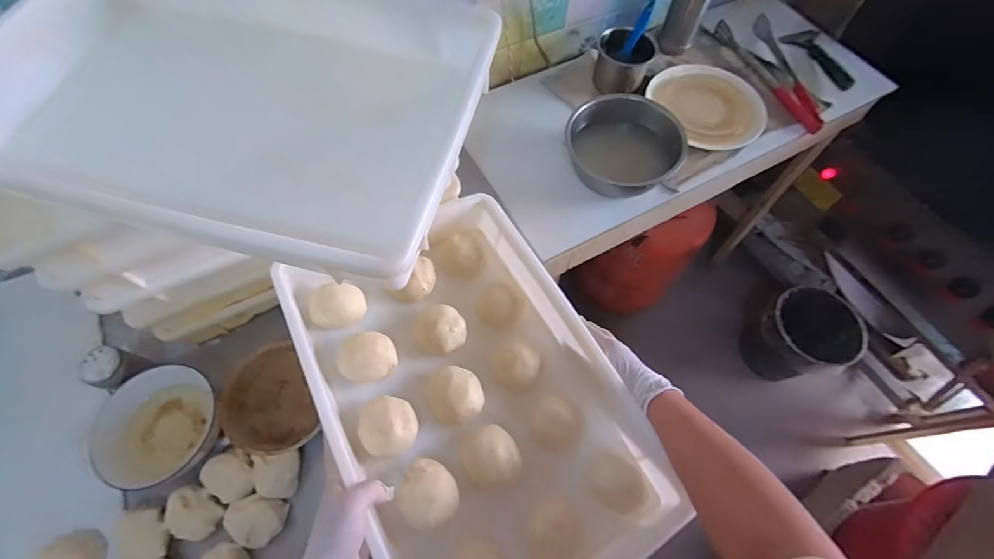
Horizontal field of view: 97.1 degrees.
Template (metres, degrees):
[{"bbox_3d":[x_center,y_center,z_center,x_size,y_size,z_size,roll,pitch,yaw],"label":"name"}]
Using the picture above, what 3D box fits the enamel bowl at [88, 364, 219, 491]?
[{"bbox_3d":[-0.439,0.195,0.572,0.143,0.065,0.139,0,63,0],"label":"enamel bowl"}]

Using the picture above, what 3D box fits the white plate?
[{"bbox_3d":[0.435,-0.355,0.889,0.220,0.021,0.220,0,63,0],"label":"white plate"}]

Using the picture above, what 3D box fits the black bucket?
[{"bbox_3d":[0.948,0.168,1.361,0.259,0.275,0.236,0,63,0],"label":"black bucket"}]

